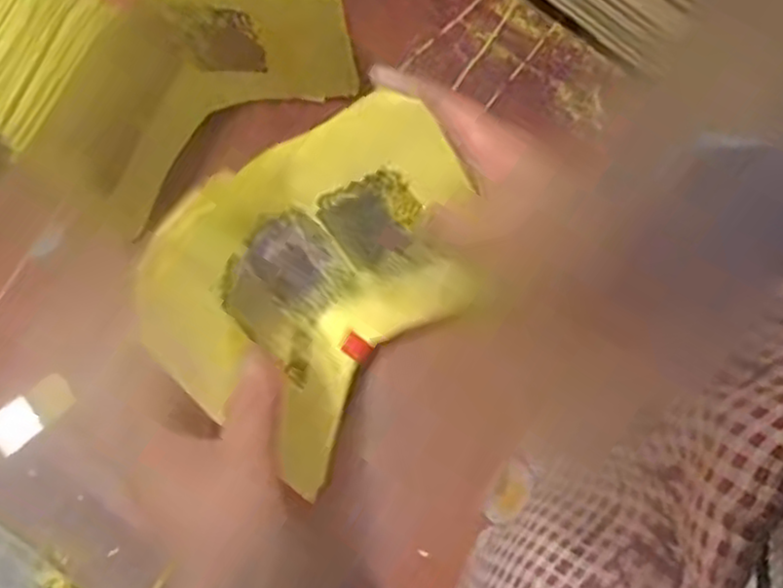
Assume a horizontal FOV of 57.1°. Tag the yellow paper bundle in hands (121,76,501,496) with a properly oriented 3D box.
[{"bbox_3d":[-0.034,-0.006,0.370,0.135,0.099,0.164,44,82,8],"label":"yellow paper bundle in hands"}]

